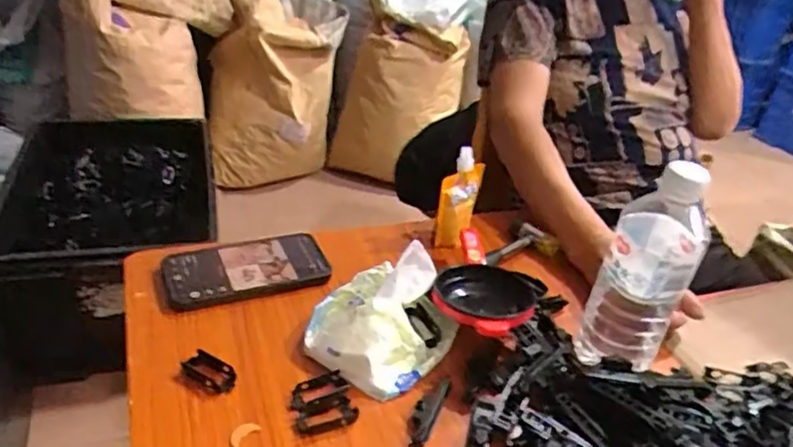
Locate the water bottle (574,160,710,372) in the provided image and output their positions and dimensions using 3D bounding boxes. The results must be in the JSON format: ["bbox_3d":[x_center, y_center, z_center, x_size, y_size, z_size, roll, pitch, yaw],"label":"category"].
[{"bbox_3d":[0.206,0.048,0.537,0.070,0.210,0.062,19,34,20],"label":"water bottle"}]

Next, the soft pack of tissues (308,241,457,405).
[{"bbox_3d":[-0.010,0.076,0.568,0.111,0.081,0.121,26,36,28],"label":"soft pack of tissues"}]

